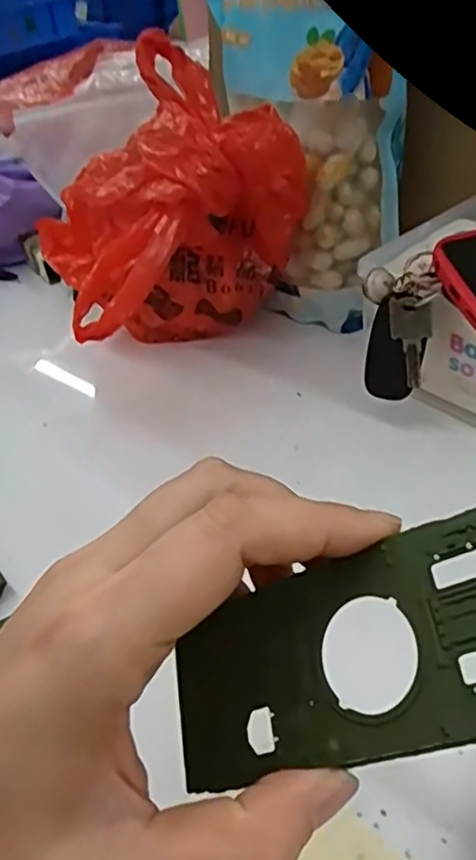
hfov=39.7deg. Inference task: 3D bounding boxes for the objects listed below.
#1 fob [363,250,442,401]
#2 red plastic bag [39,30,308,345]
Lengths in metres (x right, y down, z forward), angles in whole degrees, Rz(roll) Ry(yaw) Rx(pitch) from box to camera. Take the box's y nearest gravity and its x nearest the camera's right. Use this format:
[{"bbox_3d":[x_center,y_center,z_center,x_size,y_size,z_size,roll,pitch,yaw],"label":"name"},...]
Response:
[{"bbox_3d":[0.093,-0.059,0.388,0.039,0.085,0.016,18,25,29],"label":"fob"},{"bbox_3d":[-0.042,-0.133,0.448,0.165,0.177,0.139,-18,40,-12],"label":"red plastic bag"}]

